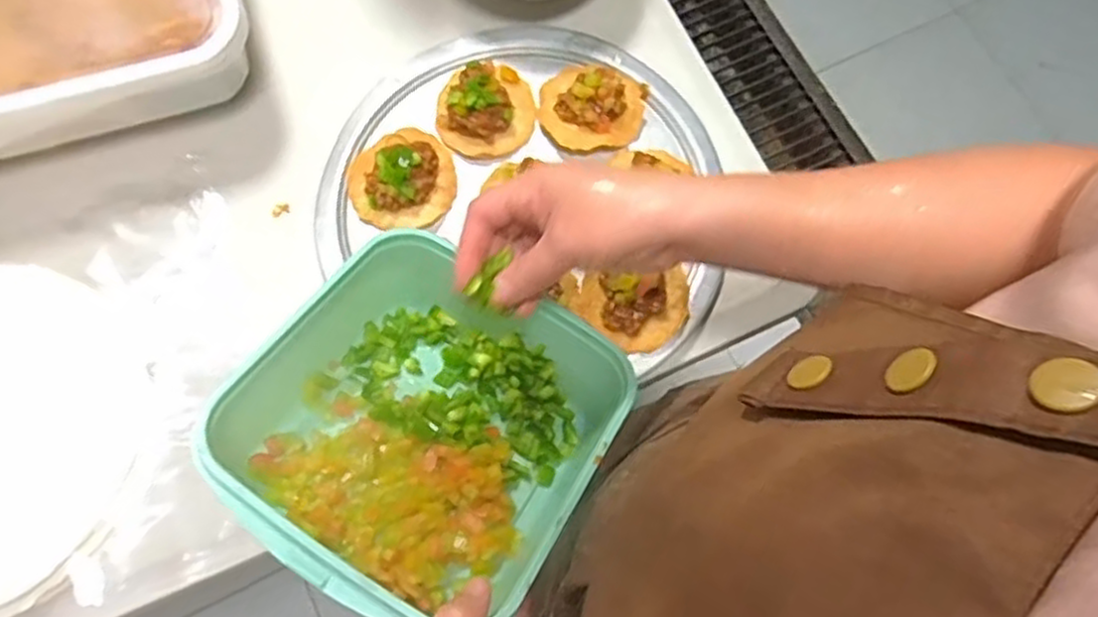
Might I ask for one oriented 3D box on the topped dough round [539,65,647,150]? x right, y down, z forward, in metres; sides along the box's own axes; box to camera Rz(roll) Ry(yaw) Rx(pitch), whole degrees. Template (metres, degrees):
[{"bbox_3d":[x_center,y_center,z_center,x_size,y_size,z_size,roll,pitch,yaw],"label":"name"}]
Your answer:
[{"bbox_3d":[0.034,-0.162,0.584,0.081,0.026,0.076,1,72,-2],"label":"topped dough round"}]

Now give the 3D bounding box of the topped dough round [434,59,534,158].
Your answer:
[{"bbox_3d":[-0.049,-0.159,0.581,0.074,0.033,0.076,1,72,-2],"label":"topped dough round"}]

